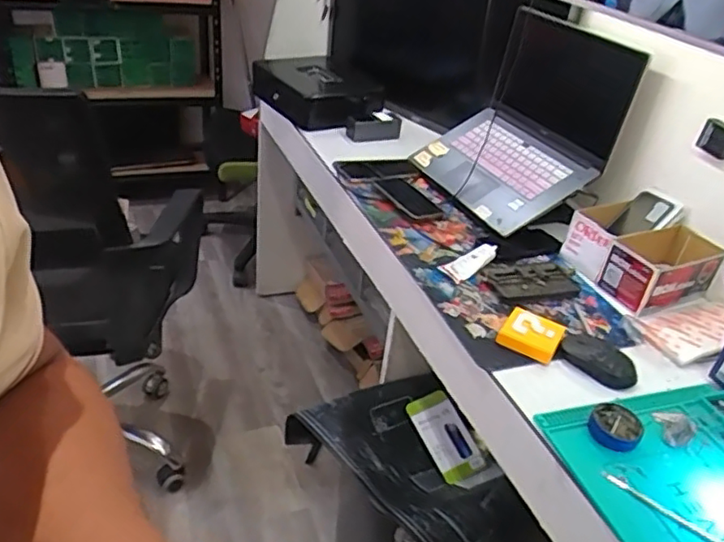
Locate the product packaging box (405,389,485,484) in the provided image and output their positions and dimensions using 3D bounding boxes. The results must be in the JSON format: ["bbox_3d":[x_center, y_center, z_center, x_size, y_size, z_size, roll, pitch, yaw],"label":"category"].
[{"bbox_3d":[0.156,0.305,1.158,0.085,0.018,0.163,-22,62,-19],"label":"product packaging box"}]

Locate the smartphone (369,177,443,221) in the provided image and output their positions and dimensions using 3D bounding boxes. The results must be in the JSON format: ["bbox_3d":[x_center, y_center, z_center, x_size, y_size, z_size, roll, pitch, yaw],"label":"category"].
[{"bbox_3d":[0.092,-0.147,1.270,0.085,0.017,0.173,-9,38,-32],"label":"smartphone"}]

